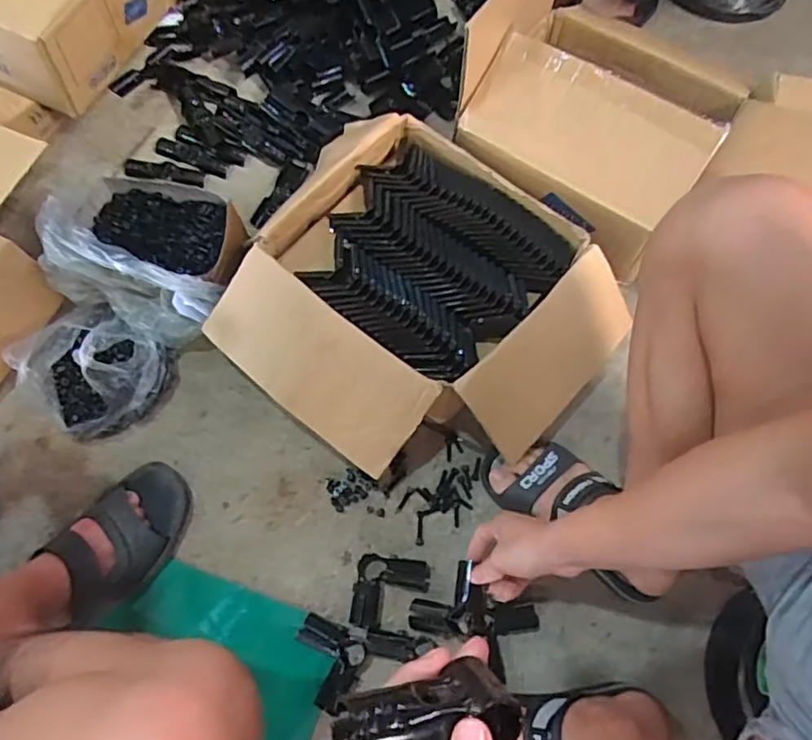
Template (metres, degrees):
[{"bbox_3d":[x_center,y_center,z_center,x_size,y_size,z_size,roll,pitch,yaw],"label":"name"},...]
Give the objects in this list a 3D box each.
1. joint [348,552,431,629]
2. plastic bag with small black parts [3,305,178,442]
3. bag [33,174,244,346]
[{"bbox_3d":[-0.018,0.258,0.709,0.085,0.030,0.082,7,69,4],"label":"joint"},{"bbox_3d":[-0.410,-0.007,0.783,0.176,0.112,0.158,29,71,11],"label":"plastic bag with small black parts"},{"bbox_3d":[-0.359,-0.166,0.850,0.266,0.112,0.211,25,69,10],"label":"bag"}]

